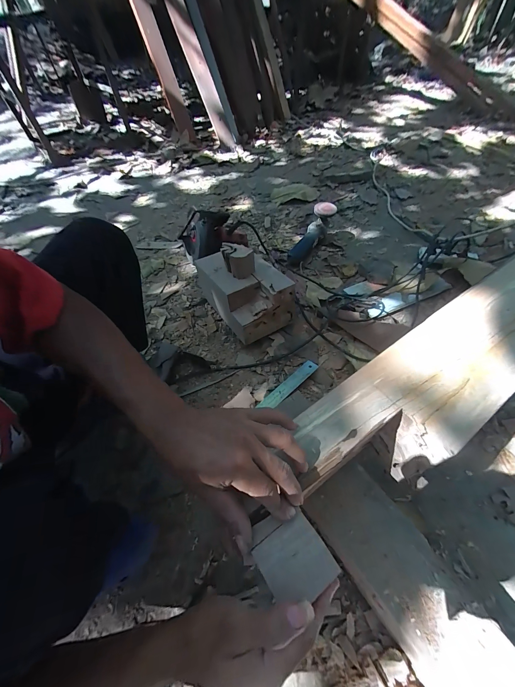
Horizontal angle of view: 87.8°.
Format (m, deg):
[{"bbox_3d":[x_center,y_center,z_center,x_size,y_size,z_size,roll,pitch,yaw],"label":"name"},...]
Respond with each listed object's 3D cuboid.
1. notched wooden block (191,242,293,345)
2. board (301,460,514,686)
[{"bbox_3d":[-0.036,-0.170,0.777,0.170,0.207,0.274,-28,57,-16],"label":"notched wooden block"},{"bbox_3d":[0.214,0.336,0.357,0.116,0.011,0.337,-32,59,-18],"label":"board"}]

